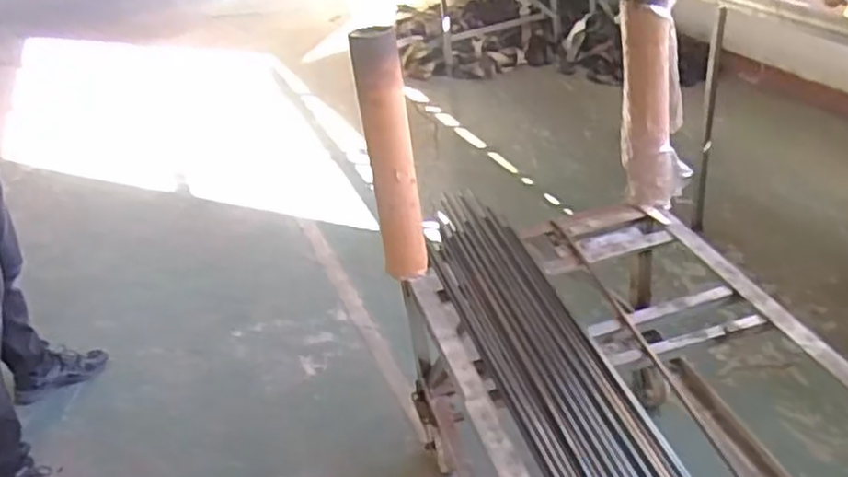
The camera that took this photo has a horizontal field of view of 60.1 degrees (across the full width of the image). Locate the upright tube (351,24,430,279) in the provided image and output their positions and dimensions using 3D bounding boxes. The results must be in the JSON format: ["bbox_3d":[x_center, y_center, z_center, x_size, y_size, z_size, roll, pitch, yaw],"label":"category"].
[{"bbox_3d":[-0.064,-0.151,1.457,0.088,0.494,0.078,-5,31,5],"label":"upright tube"}]

